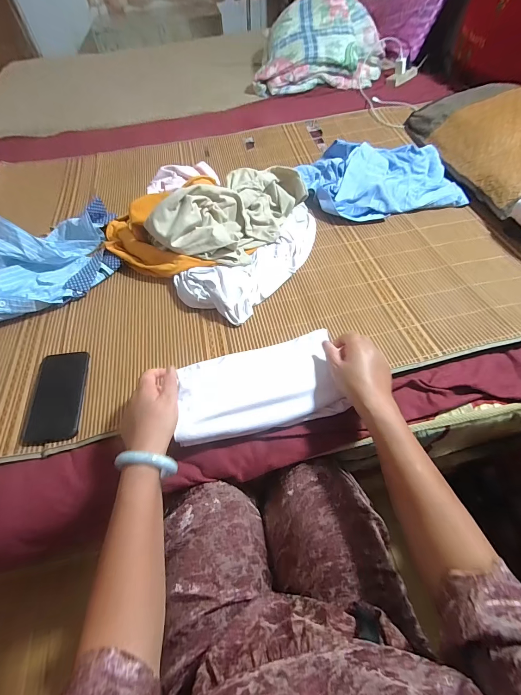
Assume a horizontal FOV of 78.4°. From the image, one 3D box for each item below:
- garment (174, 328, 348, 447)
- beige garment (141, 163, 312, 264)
[{"bbox_3d":[-0.003,0.060,0.511,0.255,0.032,0.143,-15,56,-8],"label":"garment"},{"bbox_3d":[-0.051,-0.315,0.725,0.165,0.134,0.372,33,63,23],"label":"beige garment"}]

